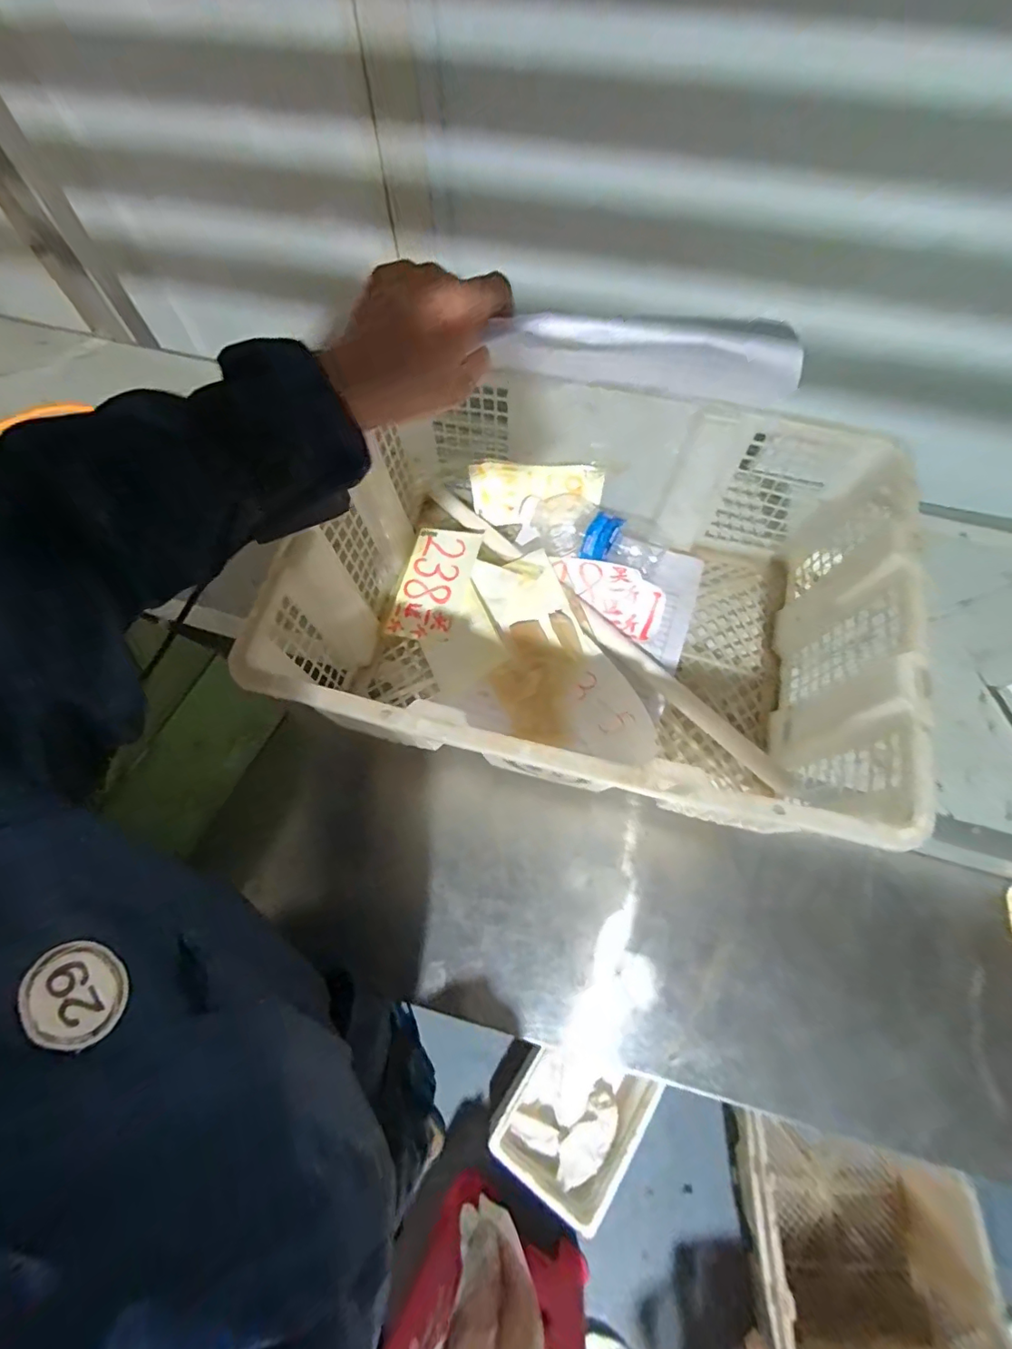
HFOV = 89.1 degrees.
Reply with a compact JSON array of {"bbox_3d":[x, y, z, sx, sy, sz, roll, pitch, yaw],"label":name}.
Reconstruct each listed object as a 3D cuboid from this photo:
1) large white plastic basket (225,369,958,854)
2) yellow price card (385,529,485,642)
[{"bbox_3d":[0.074,-0.072,0.471,0.461,0.166,0.356,14,69,6],"label":"large white plastic basket"},{"bbox_3d":[-0.076,-0.098,0.546,0.078,0.005,0.131,9,73,16],"label":"yellow price card"}]

